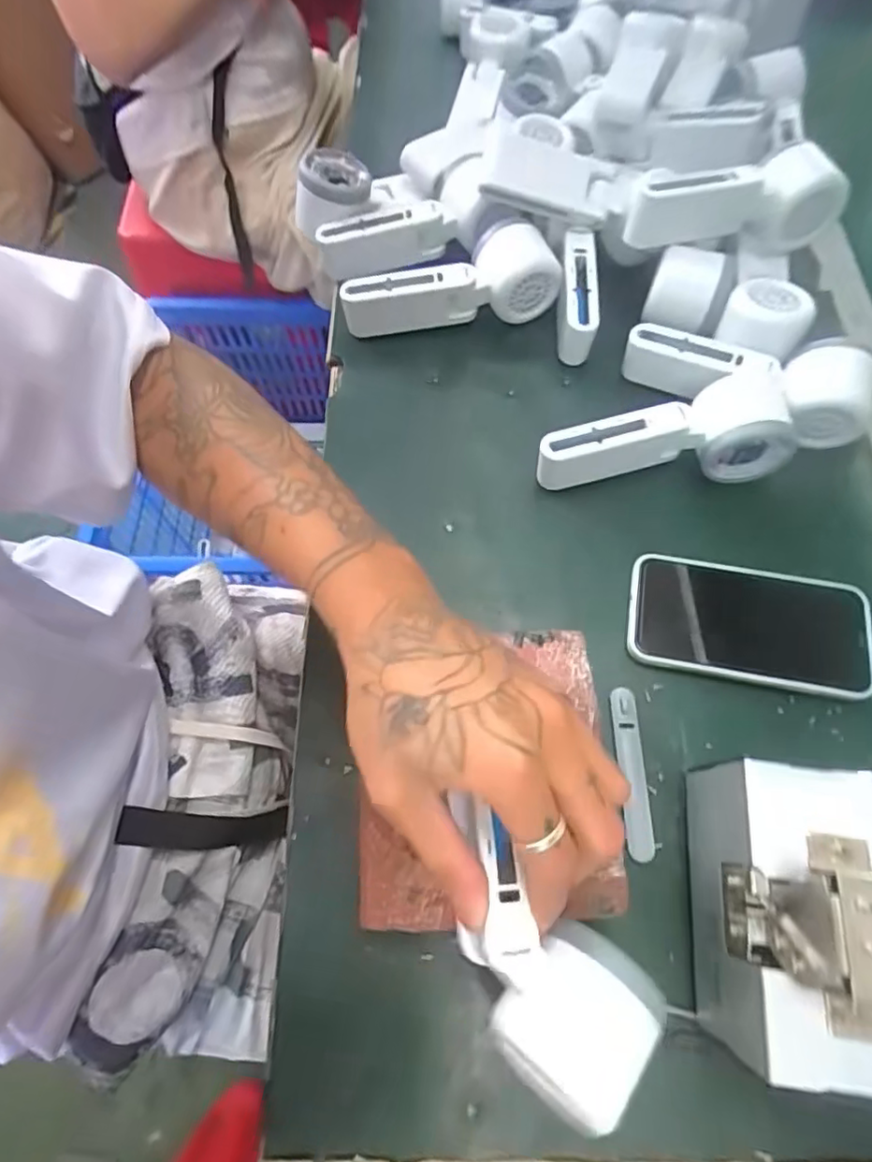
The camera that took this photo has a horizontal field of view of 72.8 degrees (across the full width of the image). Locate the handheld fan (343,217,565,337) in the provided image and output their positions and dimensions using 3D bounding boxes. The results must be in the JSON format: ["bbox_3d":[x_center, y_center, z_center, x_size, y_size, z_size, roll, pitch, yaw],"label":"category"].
[{"bbox_3d":[0.008,-0.224,0.456,0.156,0.055,0.052,-12,67,-5],"label":"handheld fan"}]

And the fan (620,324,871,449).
[{"bbox_3d":[0.218,-0.143,0.418,0.168,0.044,0.051,18,68,8],"label":"fan"}]

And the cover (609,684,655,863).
[{"bbox_3d":[0.113,0.110,0.343,0.017,0.009,0.093,0,66,1],"label":"cover"}]

